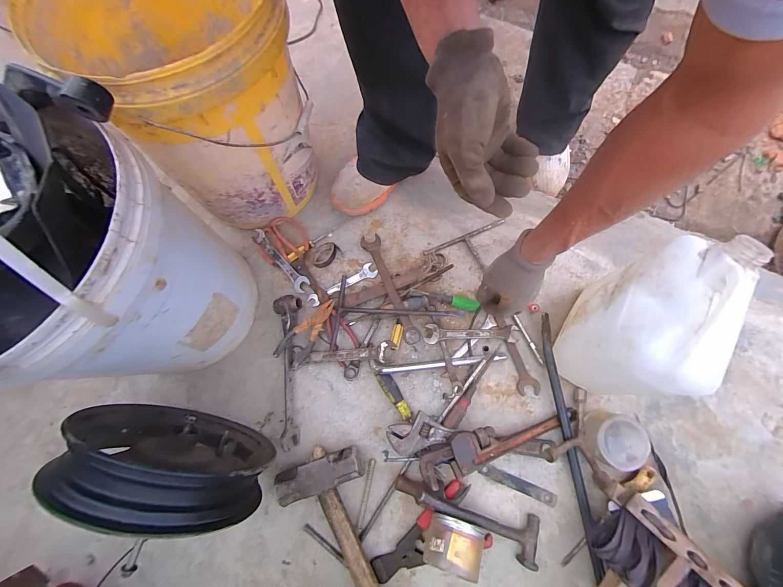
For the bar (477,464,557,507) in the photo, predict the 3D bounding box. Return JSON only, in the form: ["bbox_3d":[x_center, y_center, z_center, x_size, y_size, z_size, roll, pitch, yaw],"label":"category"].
[{"bbox_3d":[0.216,0.329,0.567,0.130,0.006,0.020,22,76,8],"label":"bar"}]

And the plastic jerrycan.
[{"bbox_3d":[0.354,0.044,0.482,0.113,0.247,0.208,28,81,7],"label":"plastic jerrycan"}]

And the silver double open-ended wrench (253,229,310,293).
[{"bbox_3d":[-0.229,-0.068,0.672,0.032,0.009,0.155,-44,86,0],"label":"silver double open-ended wrench"}]

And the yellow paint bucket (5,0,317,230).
[{"bbox_3d":[-0.287,-0.326,0.558,0.286,0.346,0.298,0,79,2],"label":"yellow paint bucket"}]

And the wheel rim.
[{"bbox_3d":[-0.308,0.237,0.478,0.255,0.264,0.078,19,80,5],"label":"wheel rim"}]

